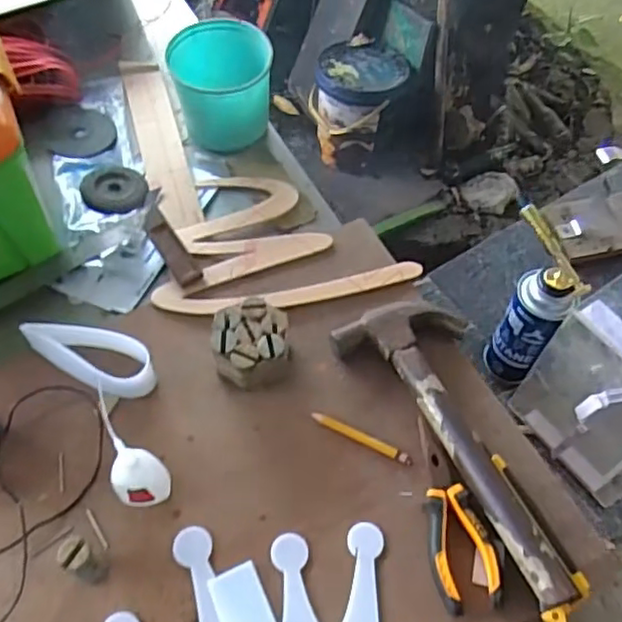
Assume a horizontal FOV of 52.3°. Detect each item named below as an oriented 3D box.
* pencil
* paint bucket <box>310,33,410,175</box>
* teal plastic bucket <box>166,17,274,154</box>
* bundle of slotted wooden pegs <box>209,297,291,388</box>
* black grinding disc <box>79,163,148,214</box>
[{"bbox_3d":[0.046,0.116,0.578,0.096,0.004,0.010,25,61,14],"label":"pencil"},{"bbox_3d":[0.115,-0.517,1.587,0.227,0.218,0.237,6,59,3],"label":"paint bucket"},{"bbox_3d":[-0.108,-0.274,0.786,0.116,0.106,0.146,-7,59,-5],"label":"teal plastic bucket"},{"bbox_3d":[-0.058,0.034,0.607,0.072,0.053,0.079,1,58,0],"label":"bundle of slotted wooden pegs"},{"bbox_3d":[-0.234,-0.148,0.752,0.073,0.012,0.086,-24,62,-15],"label":"black grinding disc"}]

